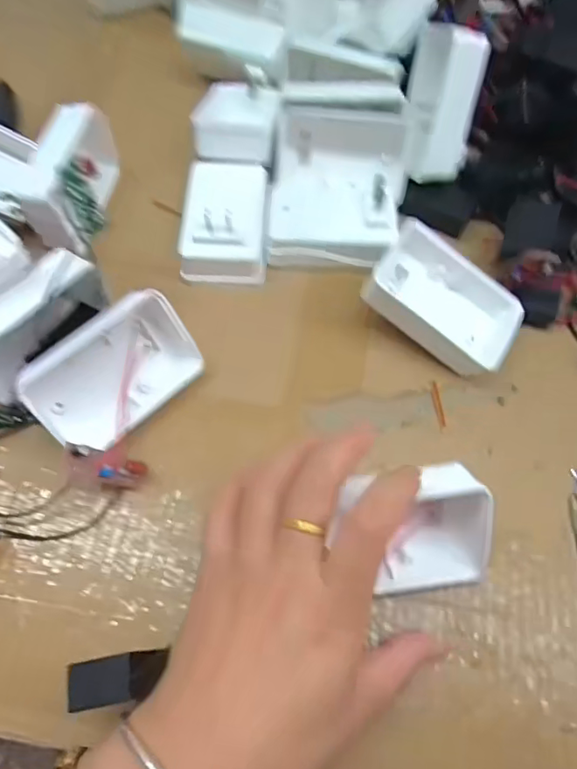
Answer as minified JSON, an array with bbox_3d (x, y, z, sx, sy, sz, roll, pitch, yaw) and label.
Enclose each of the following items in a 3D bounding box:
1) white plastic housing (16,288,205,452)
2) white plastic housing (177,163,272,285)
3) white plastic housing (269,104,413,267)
[{"bbox_3d":[-0.096,-0.006,0.305,0.090,0.058,0.031,-47,30,-22],"label":"white plastic housing"},{"bbox_3d":[-0.040,-0.113,0.367,0.056,0.044,0.091,3,62,0],"label":"white plastic housing"},{"bbox_3d":[0.034,-0.136,0.375,0.093,0.041,0.124,4,62,1],"label":"white plastic housing"}]

